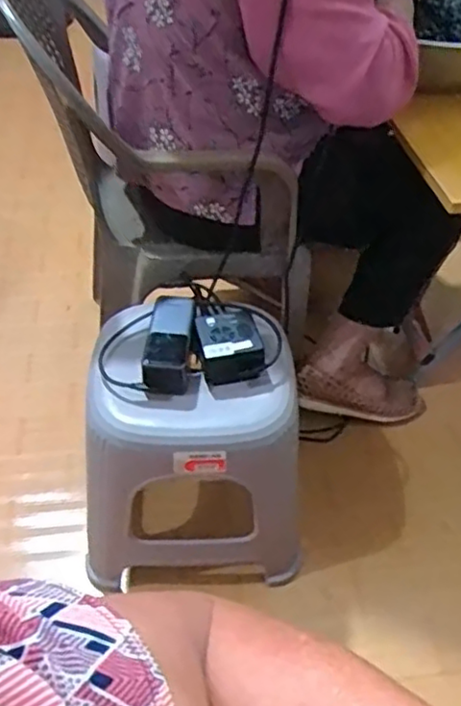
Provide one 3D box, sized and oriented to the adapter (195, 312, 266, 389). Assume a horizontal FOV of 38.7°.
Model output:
[{"bbox_3d":[-0.002,-0.011,0.825,0.075,0.040,0.094,-7,45,-8],"label":"adapter"}]

